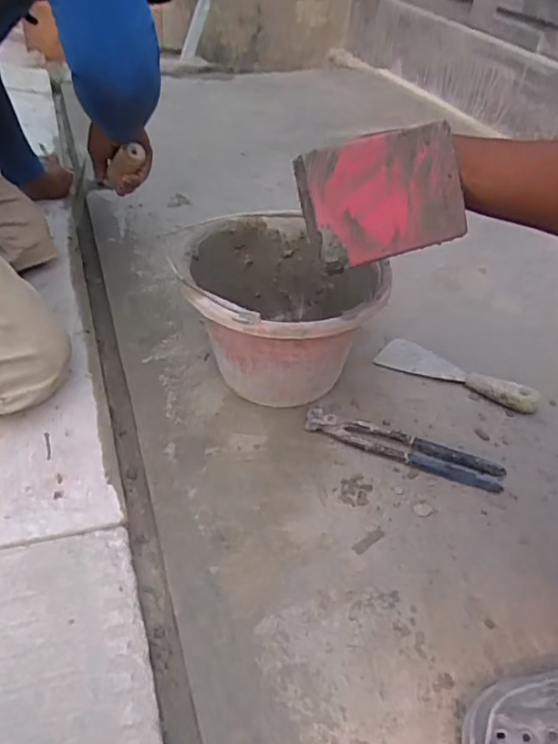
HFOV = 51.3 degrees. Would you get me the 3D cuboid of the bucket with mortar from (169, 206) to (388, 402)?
[{"bbox_3d":[-0.002,-0.064,0.726,0.235,0.172,0.249,5,40,-4],"label":"bucket with mortar"}]

